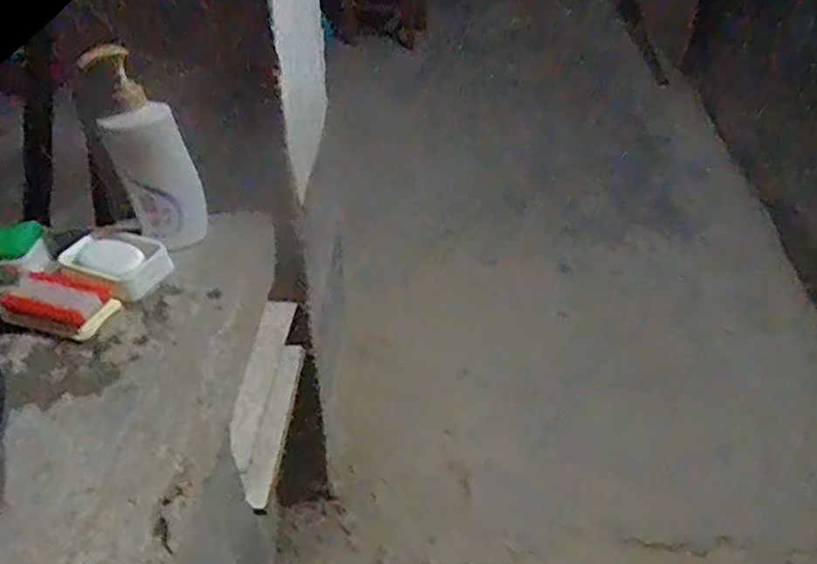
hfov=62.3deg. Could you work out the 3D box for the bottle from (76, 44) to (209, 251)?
[{"bbox_3d":[-0.308,-0.156,0.813,0.095,0.238,0.082,-13,40,-15],"label":"bottle"}]

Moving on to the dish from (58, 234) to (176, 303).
[{"bbox_3d":[-0.353,-0.025,0.821,0.124,0.028,0.077,19,42,24],"label":"dish"}]

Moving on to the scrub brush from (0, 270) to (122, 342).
[{"bbox_3d":[-0.402,0.024,0.778,0.138,0.023,0.077,15,41,19],"label":"scrub brush"}]

